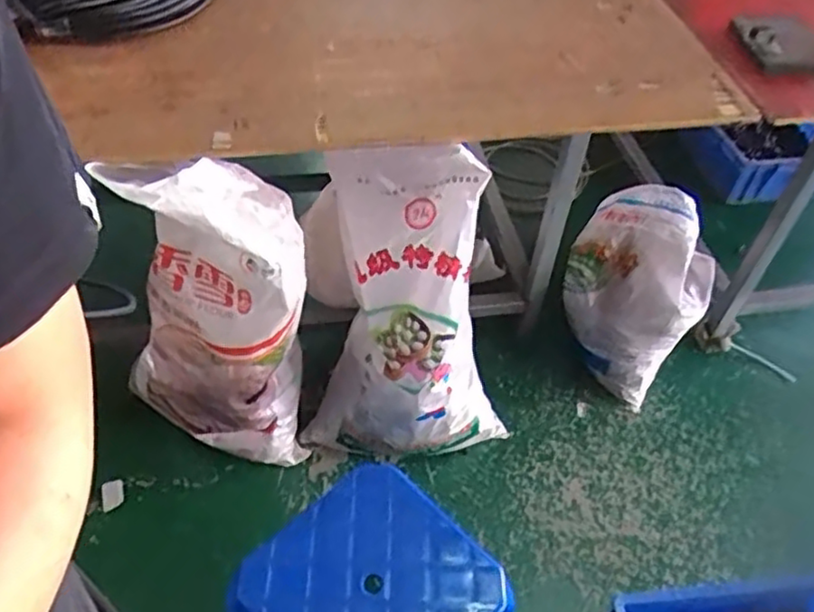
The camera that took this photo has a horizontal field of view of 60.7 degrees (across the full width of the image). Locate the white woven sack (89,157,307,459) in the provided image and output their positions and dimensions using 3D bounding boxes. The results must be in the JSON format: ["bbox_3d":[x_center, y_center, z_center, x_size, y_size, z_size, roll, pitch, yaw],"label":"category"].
[{"bbox_3d":[-0.343,0.037,1.270,0.313,0.666,0.189,-5,48,-9],"label":"white woven sack"}]

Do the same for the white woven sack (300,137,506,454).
[{"bbox_3d":[0.019,0.010,1.366,0.411,0.668,0.316,11,47,6],"label":"white woven sack"}]

